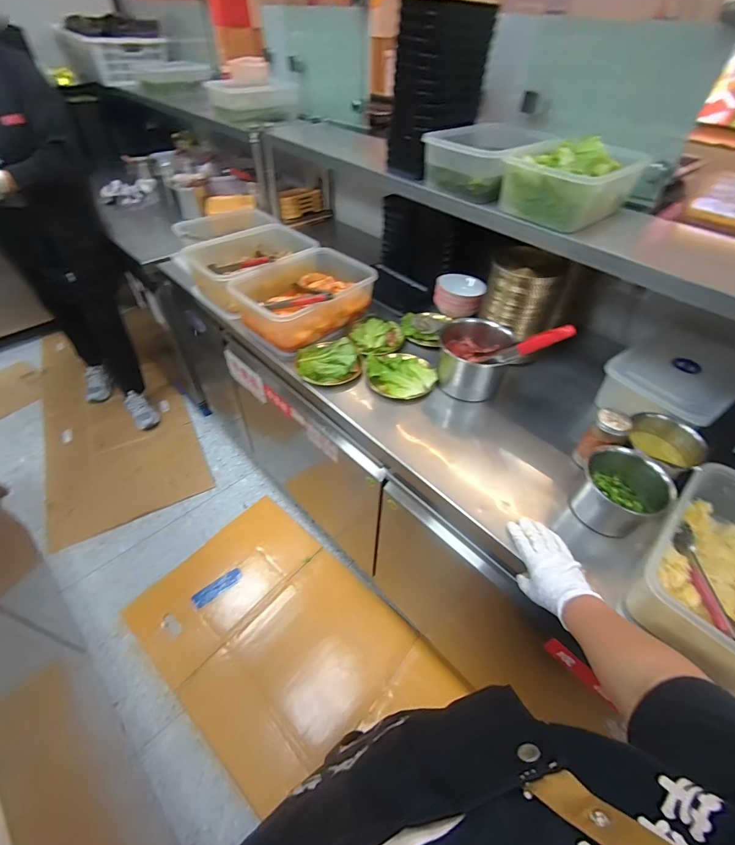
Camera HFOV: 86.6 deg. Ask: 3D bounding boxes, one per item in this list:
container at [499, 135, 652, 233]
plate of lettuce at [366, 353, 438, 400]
[{"bbox_3d":[0.439,-0.541,0.877,0.250,0.116,0.221,-32,56,-29],"label":"container"},{"bbox_3d":[0.082,-0.113,0.943,0.160,0.035,0.139,-2,47,-4],"label":"plate of lettuce"}]

